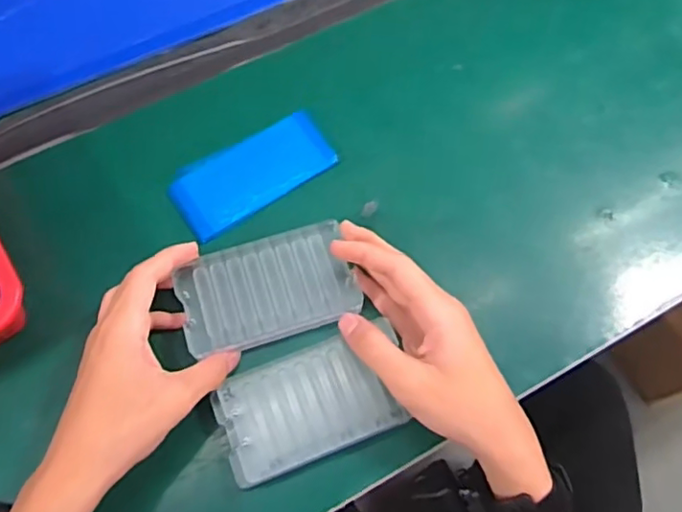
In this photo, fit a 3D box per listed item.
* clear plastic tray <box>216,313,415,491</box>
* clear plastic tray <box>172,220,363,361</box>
[{"bbox_3d":[-0.017,0.093,0.396,0.122,0.012,0.071,-19,68,-9],"label":"clear plastic tray"},{"bbox_3d":[-0.051,0.022,0.422,0.116,0.009,0.073,-18,68,-9],"label":"clear plastic tray"}]

